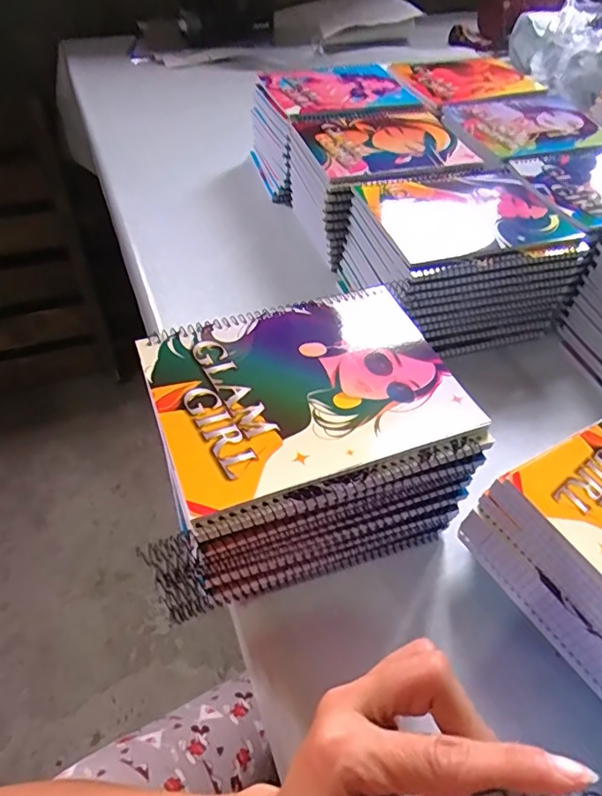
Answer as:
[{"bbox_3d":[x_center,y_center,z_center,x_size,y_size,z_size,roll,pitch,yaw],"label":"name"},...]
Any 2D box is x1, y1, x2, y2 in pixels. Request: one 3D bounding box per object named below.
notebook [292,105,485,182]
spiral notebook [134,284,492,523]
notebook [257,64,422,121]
[{"bbox_3d":[0.102,-0.321,0.648,0.197,0.009,0.161,-11,51,-12],"label":"notebook"},{"bbox_3d":[0.003,-0.011,0.353,0.195,0.010,0.145,-16,52,-16],"label":"spiral notebook"},{"bbox_3d":[0.055,-0.439,0.748,0.210,0.012,0.160,-17,52,-17],"label":"notebook"}]

